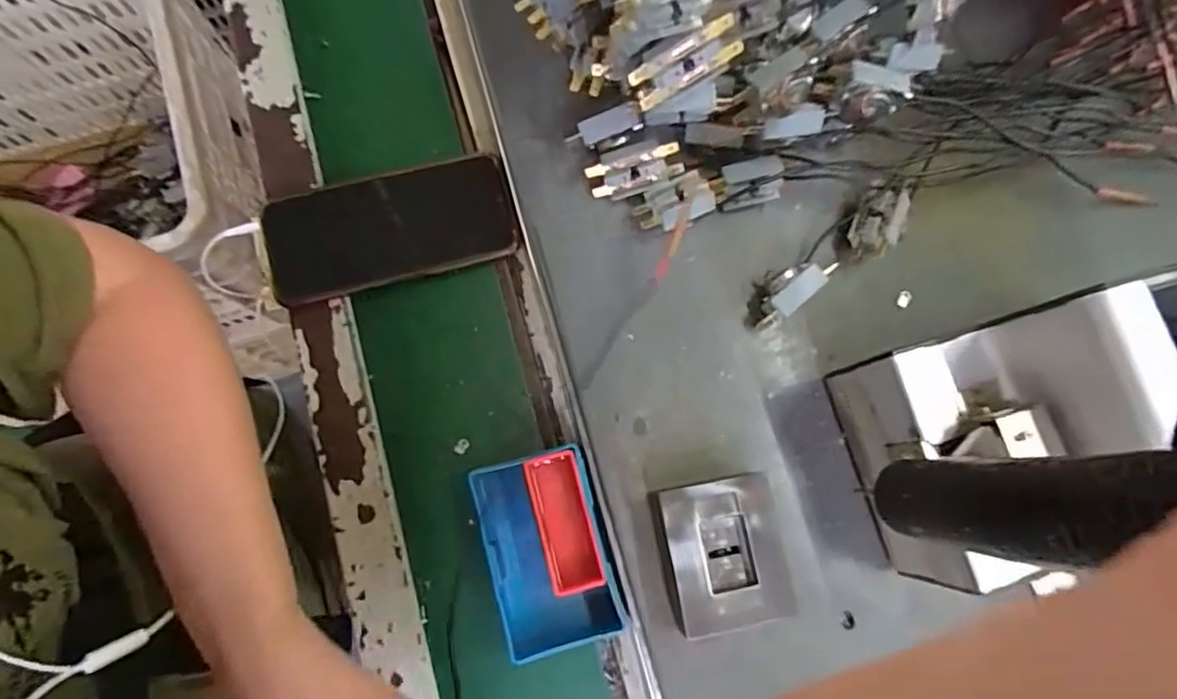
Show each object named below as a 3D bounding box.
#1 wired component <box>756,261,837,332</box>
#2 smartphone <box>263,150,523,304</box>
[{"bbox_3d":[0.129,-0.038,0.391,0.059,0.021,0.024,-41,81,10],"label":"wired component"},{"bbox_3d":[-0.135,-0.083,0.416,0.164,0.011,0.075,-14,83,-8],"label":"smartphone"}]

